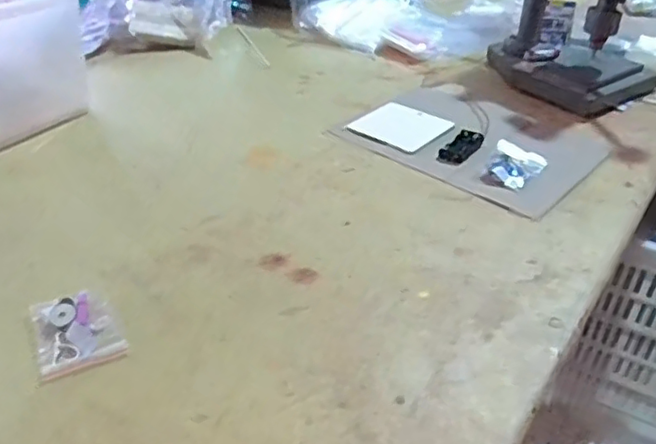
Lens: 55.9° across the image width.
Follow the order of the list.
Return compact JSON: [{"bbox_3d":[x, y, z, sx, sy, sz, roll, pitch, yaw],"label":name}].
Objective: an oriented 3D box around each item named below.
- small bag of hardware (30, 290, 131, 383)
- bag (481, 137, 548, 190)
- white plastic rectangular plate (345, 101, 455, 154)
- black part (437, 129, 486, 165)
[{"bbox_3d":[-0.189,0.079,0.464,0.060,0.012,0.081,-15,37,-22],"label":"small bag of hardware"},{"bbox_3d":[0.204,-0.061,0.675,0.054,0.017,0.081,16,37,21],"label":"bag"},{"bbox_3d":[0.089,-0.118,0.756,0.099,0.007,0.098,26,41,32],"label":"white plastic rectangular plate"},{"bbox_3d":[0.153,-0.086,0.710,0.032,0.012,0.069,25,41,31],"label":"black part"}]

